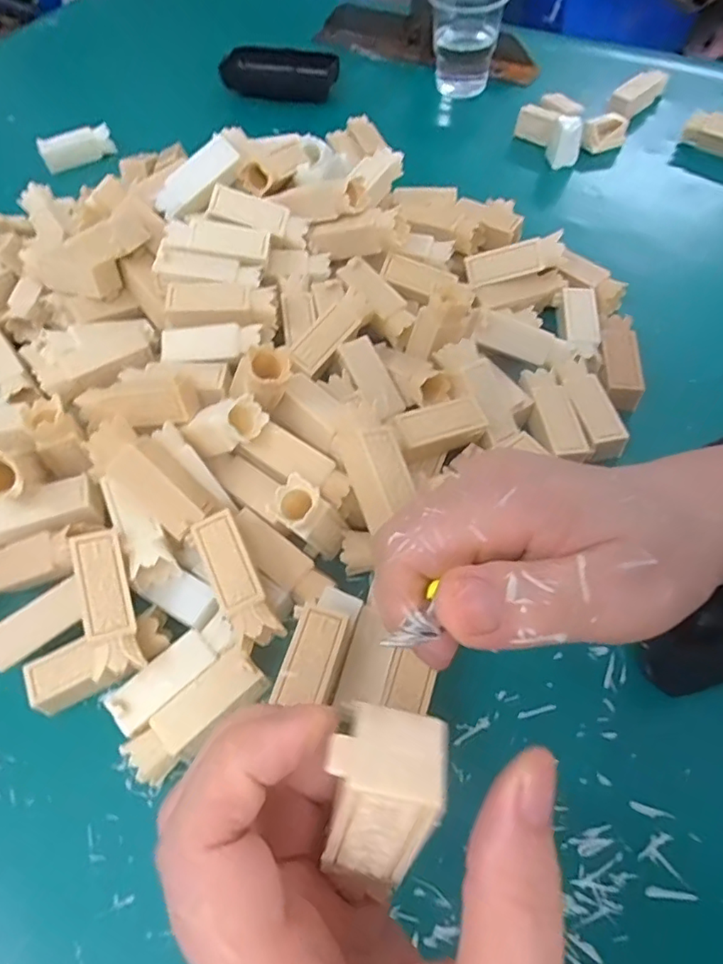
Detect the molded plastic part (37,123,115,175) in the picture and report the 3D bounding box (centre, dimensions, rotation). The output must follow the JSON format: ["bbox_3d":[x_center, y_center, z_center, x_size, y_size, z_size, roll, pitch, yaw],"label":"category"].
[{"bbox_3d":[-0.251,-0.296,0.503,0.061,0.025,0.011,-25,60,-12],"label":"molded plastic part"}]

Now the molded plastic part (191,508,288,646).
[{"bbox_3d":[-0.055,0.046,0.256,0.020,0.021,0.063,-25,60,-12],"label":"molded plastic part"}]

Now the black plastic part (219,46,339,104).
[{"bbox_3d":[-0.083,-0.402,0.562,0.120,0.032,0.034,12,60,10],"label":"black plastic part"}]

